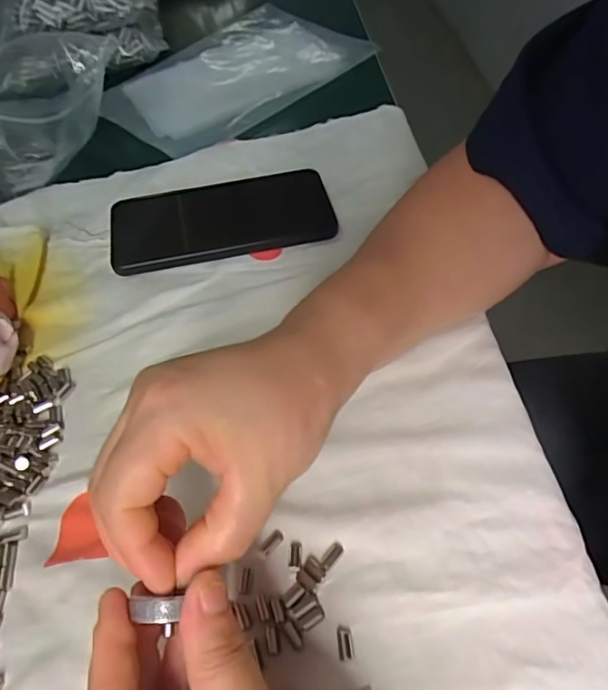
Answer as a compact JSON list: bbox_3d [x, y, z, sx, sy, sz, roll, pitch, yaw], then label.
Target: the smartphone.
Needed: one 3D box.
[{"bbox_3d":[-0.062,-0.095,0.403,0.166,0.016,0.080,-13,51,-5],"label":"smartphone"}]

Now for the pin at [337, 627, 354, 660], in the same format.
[{"bbox_3d":[0.017,0.126,0.224,0.006,0.004,0.012,-9,51,-2],"label":"pin"}]

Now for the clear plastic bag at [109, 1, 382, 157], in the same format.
[{"bbox_3d":[-0.077,-0.286,0.554,0.252,0.015,0.190,-36,56,-22],"label":"clear plastic bag"}]

